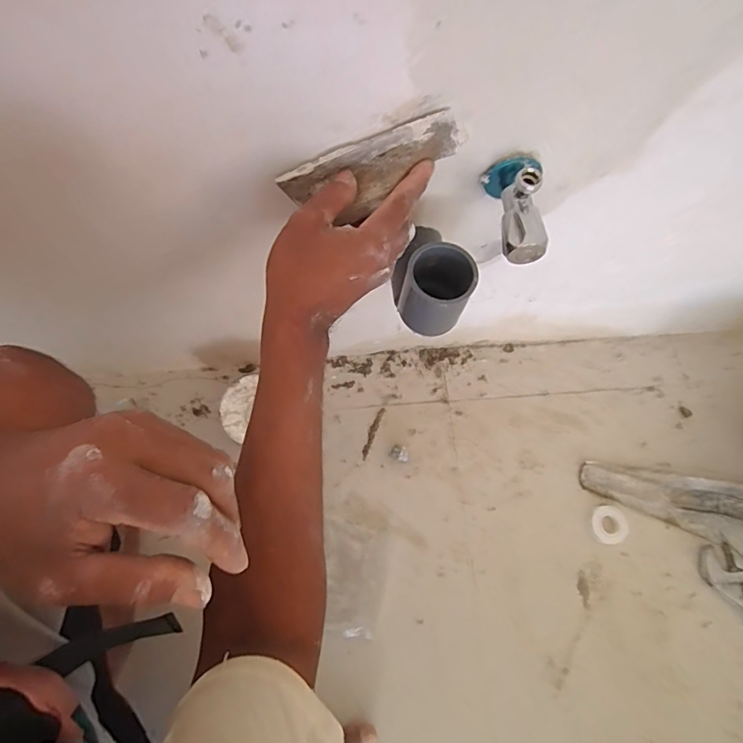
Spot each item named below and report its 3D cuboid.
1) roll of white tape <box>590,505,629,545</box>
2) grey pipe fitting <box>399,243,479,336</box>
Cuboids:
[{"bbox_3d":[0.346,0.222,0.676,0.051,0.008,0.051,0,69,0],"label":"roll of white tape"},{"bbox_3d":[0.058,-0.071,0.401,0.056,0.066,0.055,21,71,4],"label":"grey pipe fitting"}]

